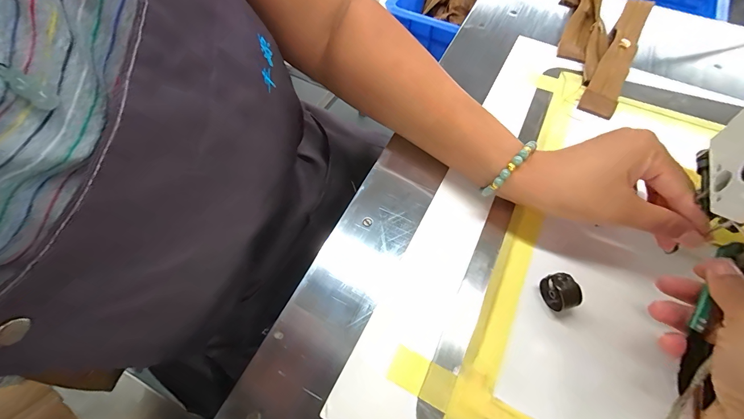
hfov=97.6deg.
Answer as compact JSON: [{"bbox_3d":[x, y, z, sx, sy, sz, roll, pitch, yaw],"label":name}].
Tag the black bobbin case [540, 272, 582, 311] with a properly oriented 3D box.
[{"bbox_3d":[0.137,0.060,0.237,0.015,0.024,0.025,-20,63,-11],"label":"black bobbin case"}]

